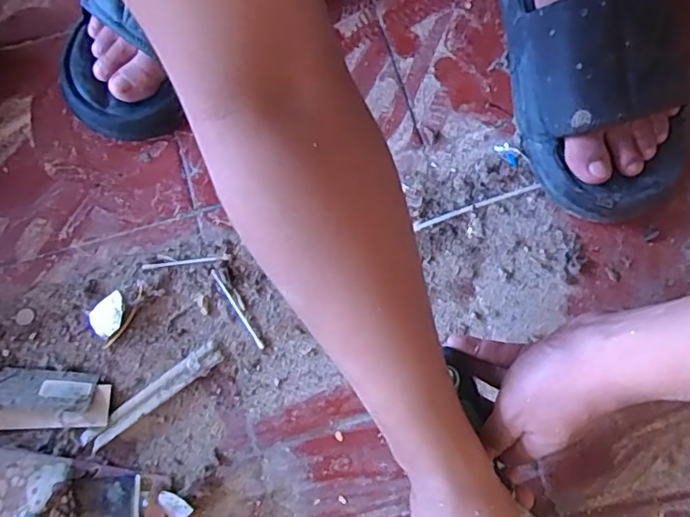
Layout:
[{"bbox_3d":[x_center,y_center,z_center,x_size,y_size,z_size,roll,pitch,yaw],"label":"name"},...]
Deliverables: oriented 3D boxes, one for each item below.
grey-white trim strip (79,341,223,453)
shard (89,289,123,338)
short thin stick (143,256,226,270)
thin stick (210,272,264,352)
[{"bbox_3d":[-0.148,0.106,0.434,0.118,0.007,0.018,-37,79,-8],"label":"grey-white trim strip"},{"bbox_3d":[-0.186,0.045,0.446,0.033,0.011,0.026,-43,80,-9],"label":"shard"},{"bbox_3d":[-0.131,0.003,0.458,0.068,0.004,0.004,-7,76,-1],"label":"short thin stick"},{"bbox_3d":[-0.086,0.040,0.448,0.005,0.007,0.074,-33,78,-7],"label":"thin stick"}]

